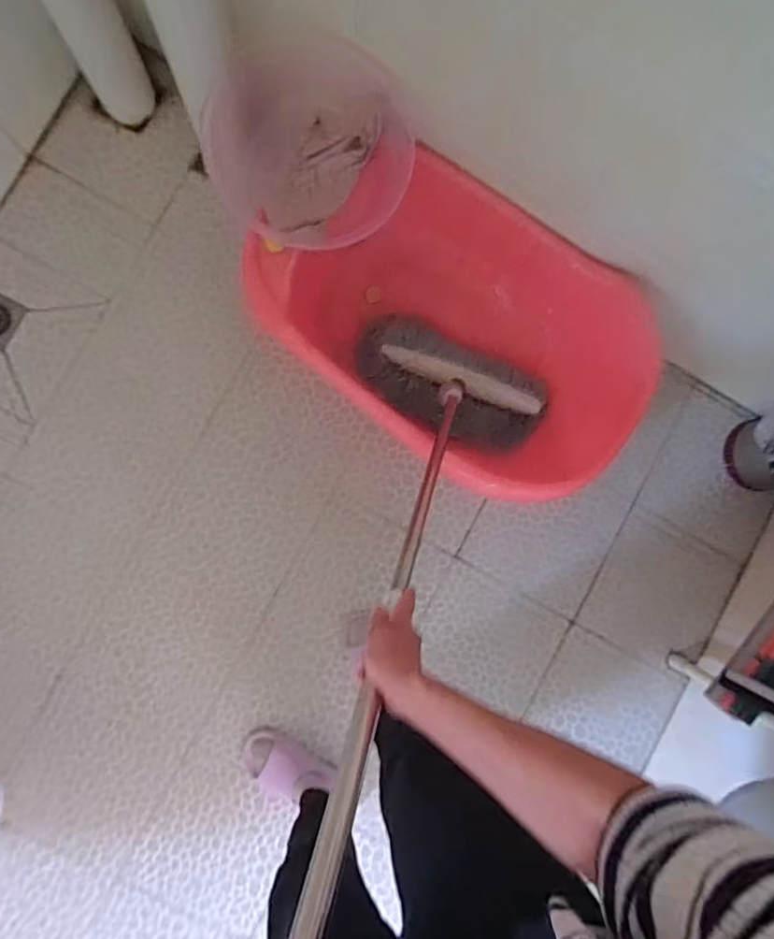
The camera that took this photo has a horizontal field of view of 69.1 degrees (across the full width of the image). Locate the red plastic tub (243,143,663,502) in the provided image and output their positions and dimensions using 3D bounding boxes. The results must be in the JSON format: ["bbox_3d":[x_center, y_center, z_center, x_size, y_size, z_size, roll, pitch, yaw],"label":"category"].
[{"bbox_3d":[0.119,-0.287,1.114,0.764,0.280,0.470,37,85,-3],"label":"red plastic tub"}]

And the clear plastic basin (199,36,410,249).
[{"bbox_3d":[-0.124,-0.536,0.933,0.323,0.104,0.305,0,89,-6],"label":"clear plastic basin"}]

